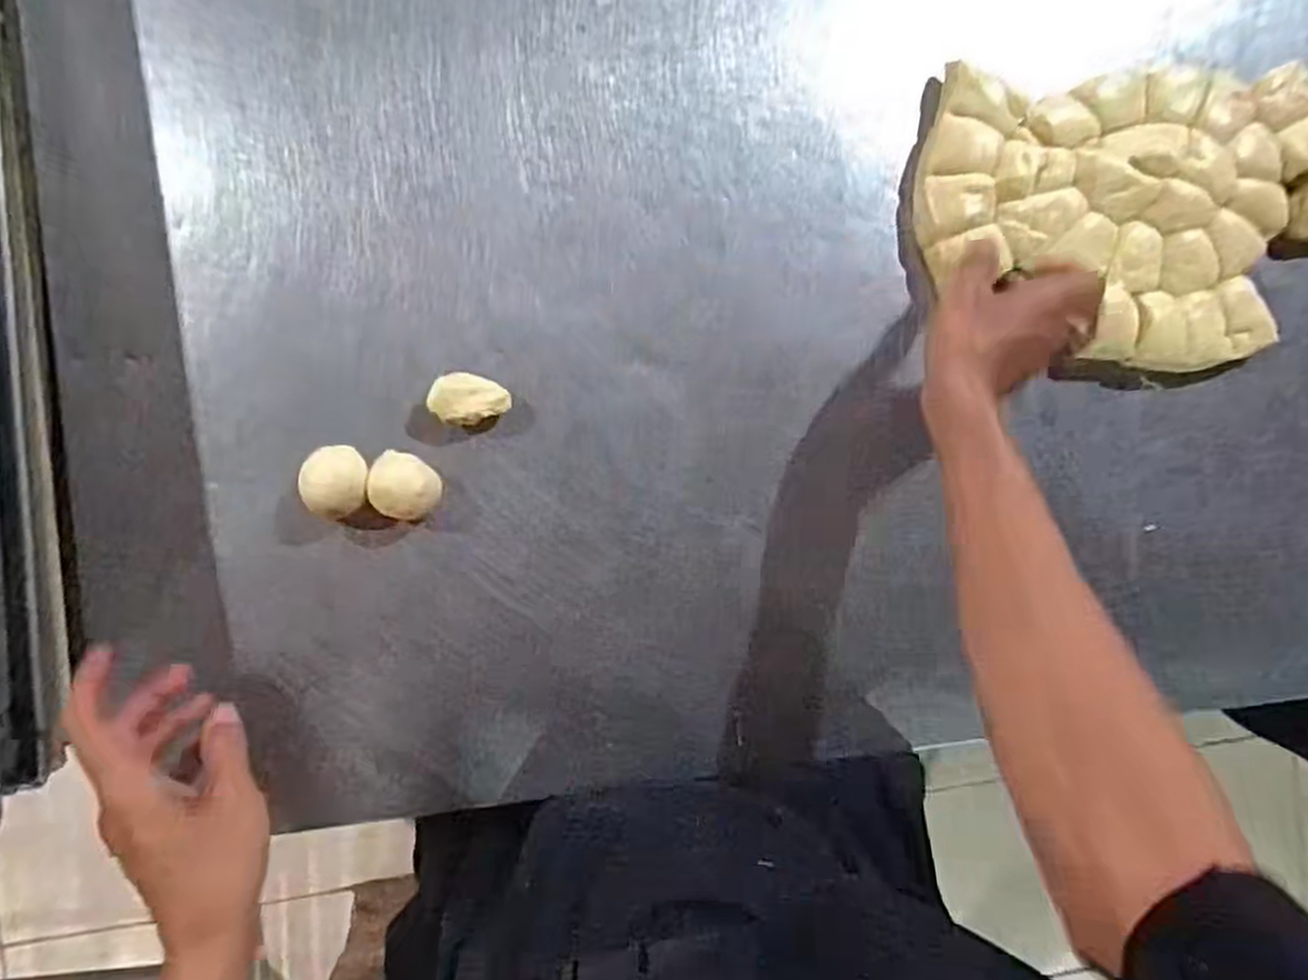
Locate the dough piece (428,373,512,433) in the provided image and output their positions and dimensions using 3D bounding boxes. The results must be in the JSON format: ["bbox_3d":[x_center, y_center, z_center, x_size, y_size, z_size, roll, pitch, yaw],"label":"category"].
[{"bbox_3d":[-0.120,-0.057,0.510,0.048,0.027,0.034,20,88,-7],"label":"dough piece"}]

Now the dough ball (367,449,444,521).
[{"bbox_3d":[-0.160,-0.002,0.502,0.045,0.031,0.040,16,89,-7],"label":"dough ball"}]

